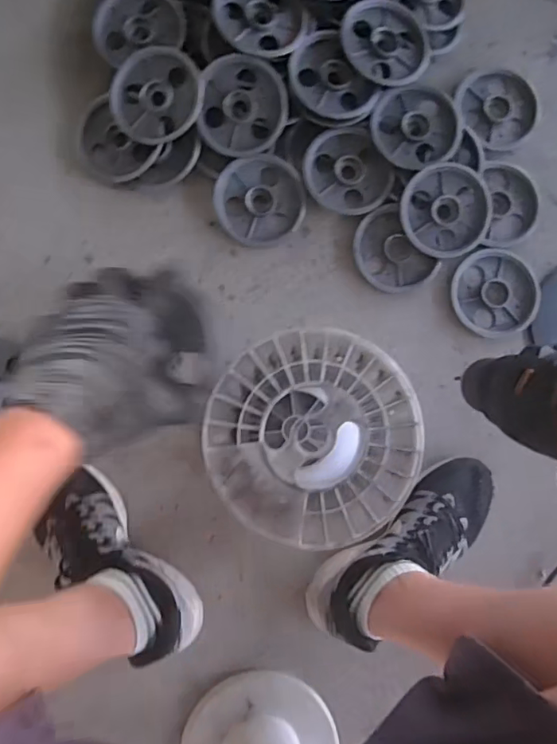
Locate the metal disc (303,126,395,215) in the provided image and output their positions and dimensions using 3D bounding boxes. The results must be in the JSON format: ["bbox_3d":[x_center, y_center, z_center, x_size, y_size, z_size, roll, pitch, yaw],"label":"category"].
[{"bbox_3d":[0.094,-0.274,0.720,0.108,0.015,0.117,0,86,-3],"label":"metal disc"}]

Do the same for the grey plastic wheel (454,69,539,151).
[{"bbox_3d":[0.313,-0.379,0.751,0.114,0.018,0.114,0,86,-3],"label":"grey plastic wheel"}]

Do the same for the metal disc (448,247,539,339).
[{"bbox_3d":[0.301,-0.111,0.737,0.122,0.027,0.113,0,86,-3],"label":"metal disc"}]

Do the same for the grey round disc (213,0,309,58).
[{"bbox_3d":[-0.022,-0.477,0.696,0.124,0.014,0.109,21,85,-1],"label":"grey round disc"}]

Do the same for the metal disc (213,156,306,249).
[{"bbox_3d":[-0.025,-0.236,0.727,0.121,0.024,0.121,0,86,-3],"label":"metal disc"}]

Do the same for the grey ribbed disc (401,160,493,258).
[{"bbox_3d":[0.228,-0.218,0.718,0.123,0.032,0.120,0,86,-3],"label":"grey ribbed disc"}]

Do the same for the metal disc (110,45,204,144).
[{"bbox_3d":[-0.161,-0.366,0.691,0.117,0.034,0.117,0,86,-3],"label":"metal disc"}]

